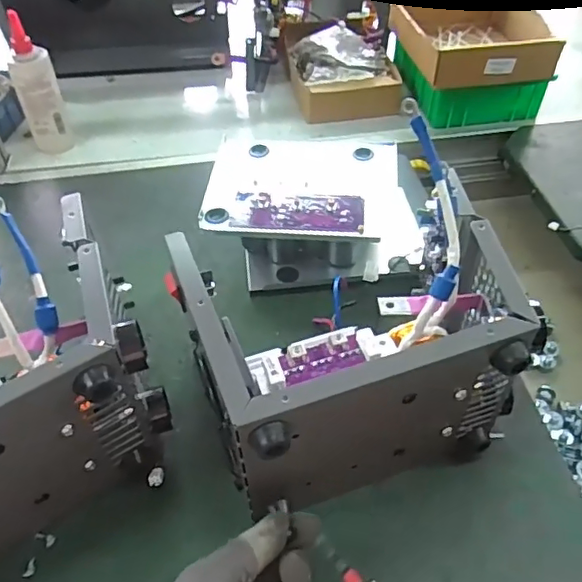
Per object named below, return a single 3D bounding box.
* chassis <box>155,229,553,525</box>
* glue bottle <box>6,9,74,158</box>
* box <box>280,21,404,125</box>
[{"bbox_3d":[0.043,0.049,0.432,0.217,0.142,0.167,-13,51,-10],"label":"chassis"},{"bbox_3d":[-0.331,-0.261,0.729,0.056,0.162,0.046,-21,51,-17],"label":"glue bottle"},{"bbox_3d":[0.073,-0.358,0.871,0.158,0.065,0.219,-4,48,-3],"label":"box"}]

